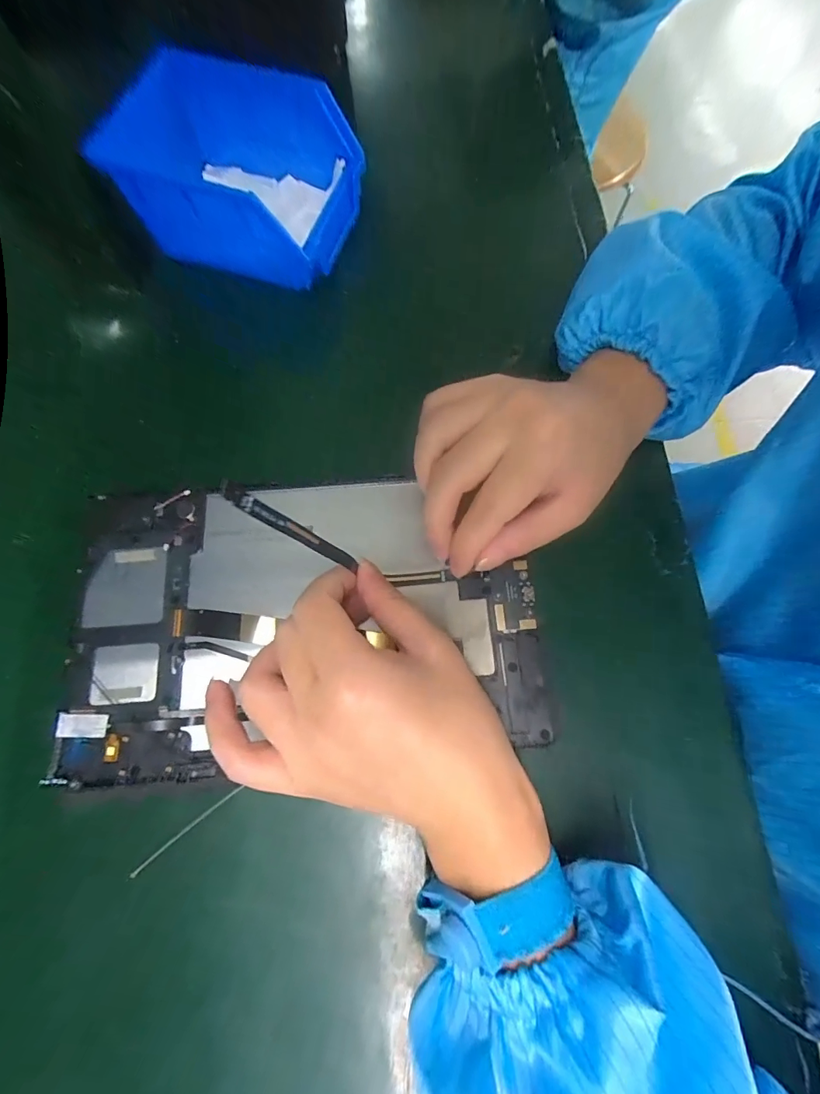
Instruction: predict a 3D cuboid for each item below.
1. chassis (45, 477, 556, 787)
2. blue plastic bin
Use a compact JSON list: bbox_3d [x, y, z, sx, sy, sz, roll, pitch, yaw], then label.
[{"bbox_3d":[-0.055,0.033,0.229,0.235,0.006,0.146,-5,73,-2],"label":"chassis"},{"bbox_3d":[-0.119,-0.253,0.299,0.151,0.066,0.107,16,74,5],"label":"blue plastic bin"}]

